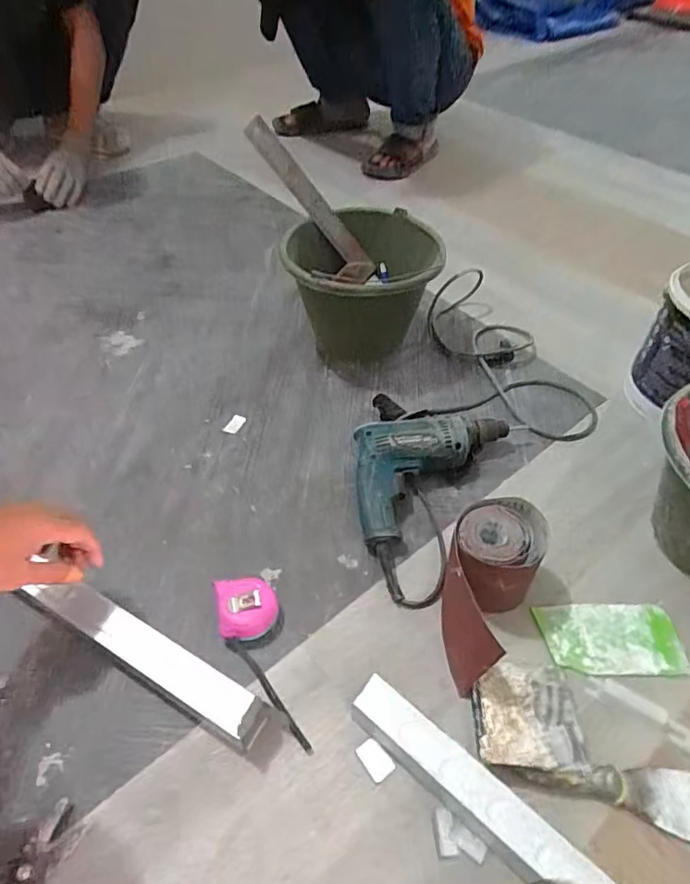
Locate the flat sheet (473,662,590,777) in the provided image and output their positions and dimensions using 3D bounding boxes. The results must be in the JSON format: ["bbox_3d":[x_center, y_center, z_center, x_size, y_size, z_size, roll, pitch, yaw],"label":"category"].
[{"bbox_3d":[0.179,0.267,0.549,0.101,0.004,0.104,6,34,1],"label":"flat sheet"}]

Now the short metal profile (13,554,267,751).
[{"bbox_3d":[-0.299,0.171,0.600,0.492,0.045,0.042,25,53,18],"label":"short metal profile"}]

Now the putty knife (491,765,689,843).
[{"bbox_3d":[0.239,0.318,0.506,0.192,0.022,0.056,6,48,7],"label":"putty knife"}]

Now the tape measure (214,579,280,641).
[{"bbox_3d":[-0.109,0.186,0.621,0.066,0.033,0.065,-9,48,-6],"label":"tape measure"}]

